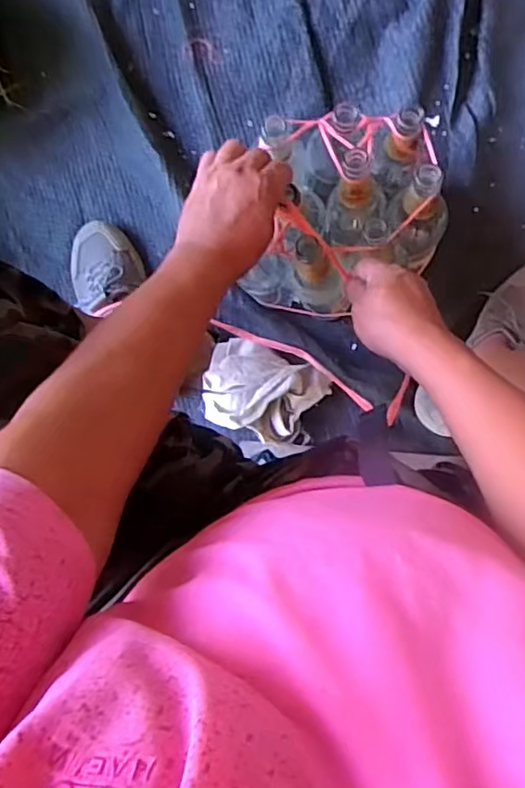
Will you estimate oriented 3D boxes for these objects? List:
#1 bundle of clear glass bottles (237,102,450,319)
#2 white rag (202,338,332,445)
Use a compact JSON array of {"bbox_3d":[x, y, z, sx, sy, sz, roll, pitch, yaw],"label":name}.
[{"bbox_3d":[0.100,-0.190,0.682,0.198,0.212,0.201,1,94,8],"label":"bundle of clear glass bottles"},{"bbox_3d":[-0.001,0.000,0.819,0.164,0.051,0.119,22,96,6],"label":"white rag"}]

